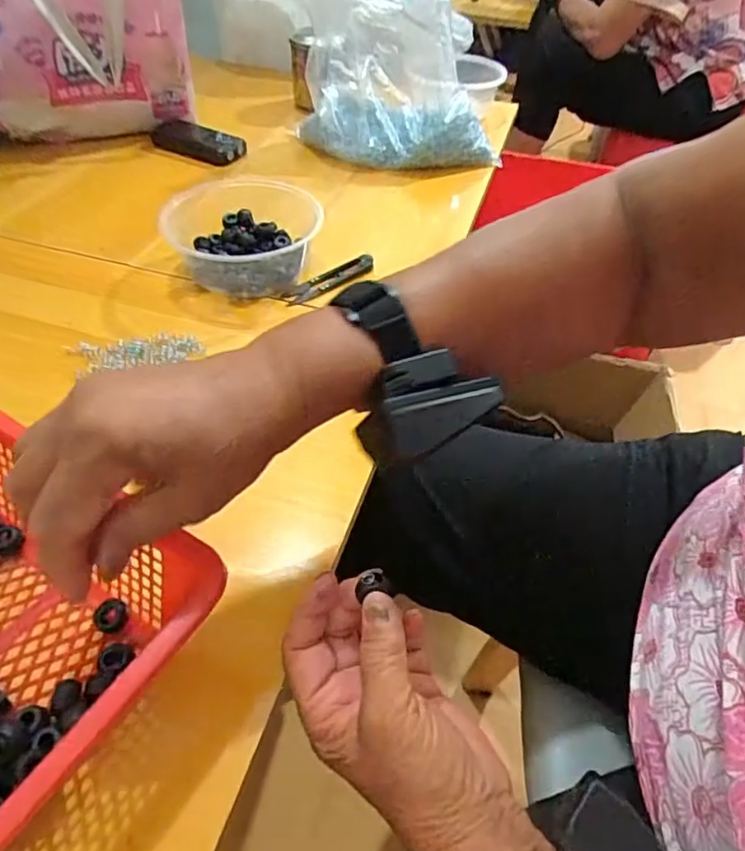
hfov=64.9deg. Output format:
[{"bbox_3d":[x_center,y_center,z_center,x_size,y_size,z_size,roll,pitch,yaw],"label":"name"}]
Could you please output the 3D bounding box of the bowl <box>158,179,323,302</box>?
[{"bbox_3d":[-0.124,-0.171,0.545,0.129,0.063,0.146,13,47,6],"label":"bowl"}]

